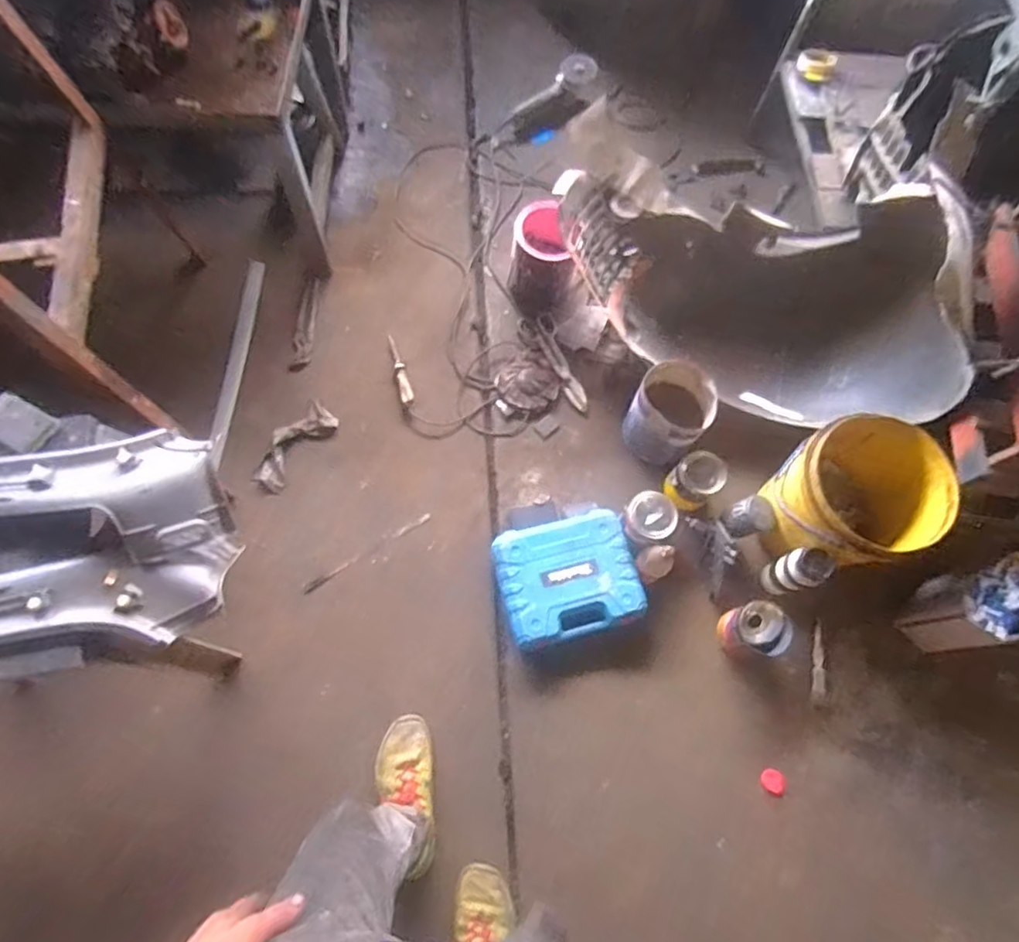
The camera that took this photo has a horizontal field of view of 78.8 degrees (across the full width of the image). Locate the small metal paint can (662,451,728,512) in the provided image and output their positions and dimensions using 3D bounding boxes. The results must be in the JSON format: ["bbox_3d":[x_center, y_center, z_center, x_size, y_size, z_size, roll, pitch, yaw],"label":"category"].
[{"bbox_3d":[0.404,0.019,1.356,0.106,0.094,0.117,38,77,10],"label":"small metal paint can"}]

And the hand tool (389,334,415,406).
[{"bbox_3d":[-0.257,-0.234,1.443,0.031,0.037,0.191,-19,75,-5],"label":"hand tool"}]

